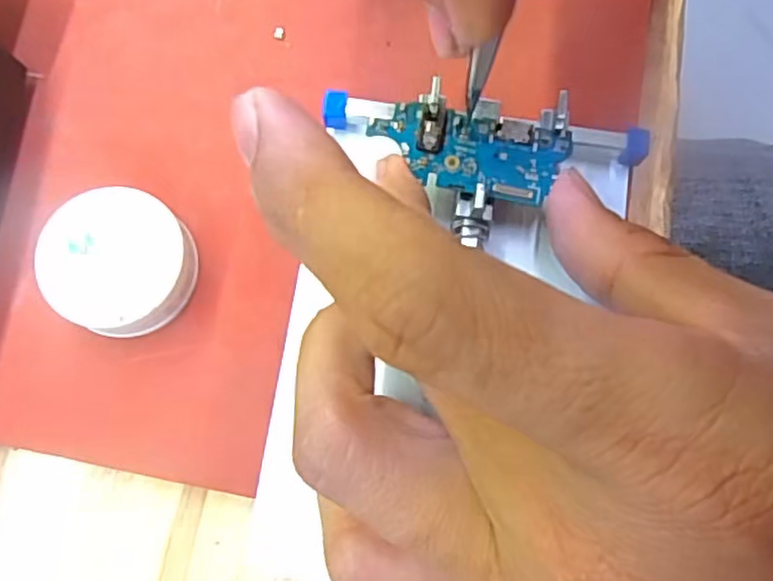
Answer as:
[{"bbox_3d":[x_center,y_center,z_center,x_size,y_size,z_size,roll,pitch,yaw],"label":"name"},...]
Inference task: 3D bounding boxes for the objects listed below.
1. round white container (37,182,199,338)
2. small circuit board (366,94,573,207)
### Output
[{"bbox_3d":[-0.065,-0.007,0.159,0.034,0.014,0.034,0,77,-1],"label":"round white container"},{"bbox_3d":[0.020,-0.034,0.155,0.046,0.004,0.021,13,77,-2],"label":"small circuit board"}]

